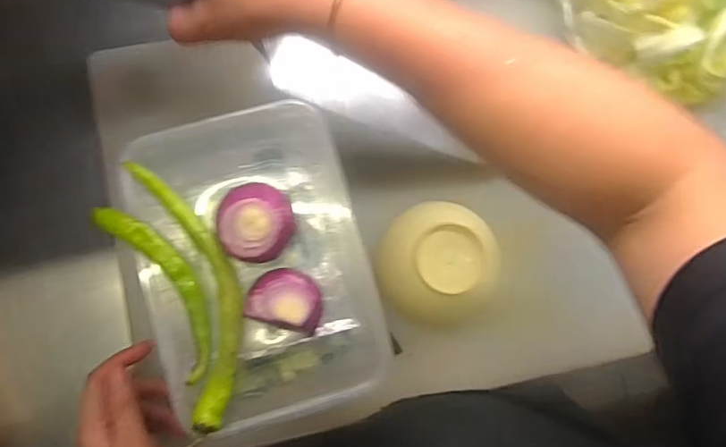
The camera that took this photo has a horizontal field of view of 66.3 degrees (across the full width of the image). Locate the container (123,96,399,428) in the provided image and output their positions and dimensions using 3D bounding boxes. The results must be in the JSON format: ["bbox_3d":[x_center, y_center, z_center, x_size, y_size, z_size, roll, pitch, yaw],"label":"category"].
[{"bbox_3d":[-0.061,0.026,0.327,0.122,0.070,0.167,-16,86,-6],"label":"container"}]

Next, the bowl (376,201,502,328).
[{"bbox_3d":[0.064,0.032,0.454,0.096,0.046,0.097,0,85,-4],"label":"bowl"}]

